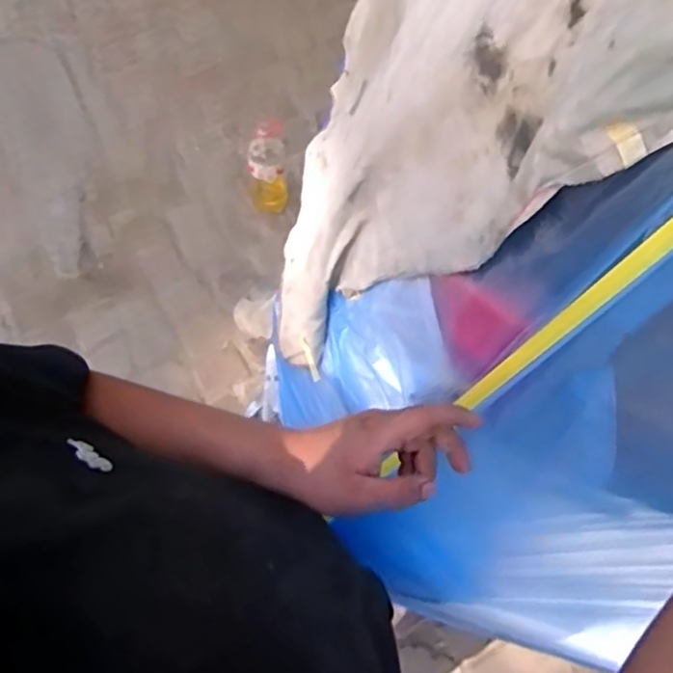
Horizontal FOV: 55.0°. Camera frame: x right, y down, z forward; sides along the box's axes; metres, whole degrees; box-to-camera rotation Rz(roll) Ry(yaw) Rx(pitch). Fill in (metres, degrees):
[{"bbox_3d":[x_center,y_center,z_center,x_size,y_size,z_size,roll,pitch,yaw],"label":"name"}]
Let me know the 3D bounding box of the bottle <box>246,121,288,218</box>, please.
[{"bbox_3d":[-0.190,-0.458,1.763,0.108,0.292,0.107,-8,66,-5],"label":"bottle"}]

